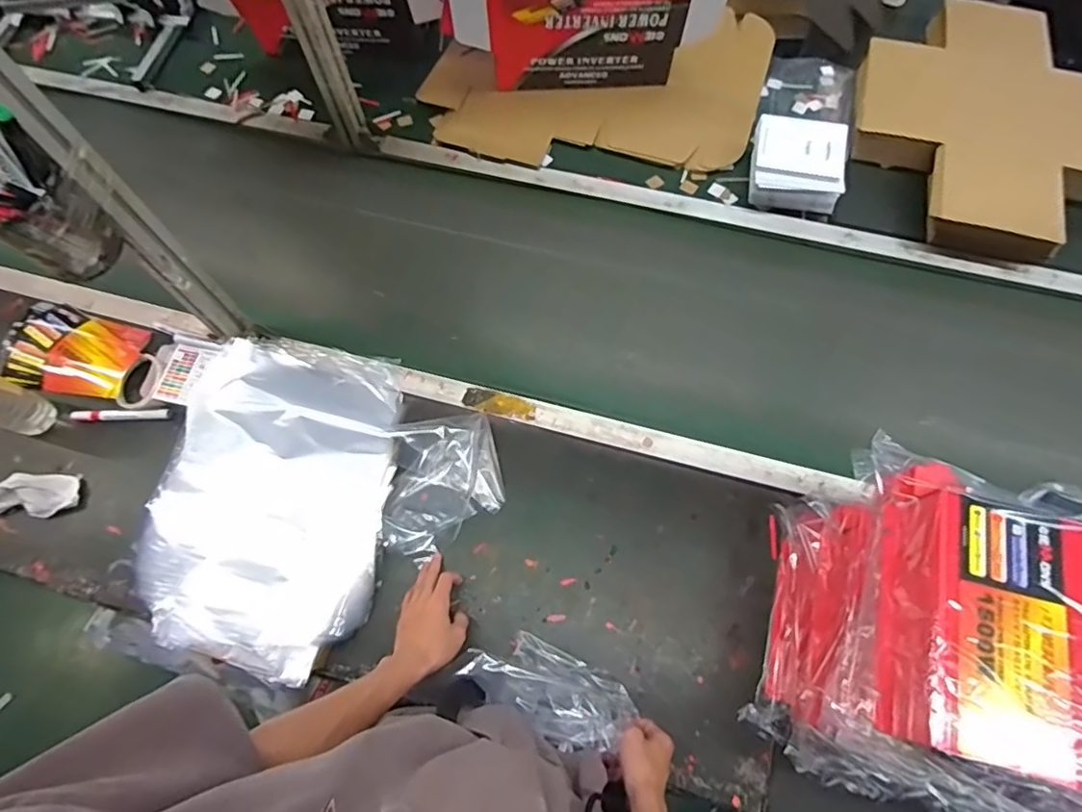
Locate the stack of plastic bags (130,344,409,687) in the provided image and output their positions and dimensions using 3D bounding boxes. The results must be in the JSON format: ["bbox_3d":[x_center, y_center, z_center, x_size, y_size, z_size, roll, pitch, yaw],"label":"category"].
[{"bbox_3d":[-0.365,0.119,0.807,0.306,0.044,0.461,4,67,3],"label":"stack of plastic bags"}]

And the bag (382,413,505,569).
[{"bbox_3d":[-0.139,0.105,0.795,0.163,0.075,0.178,-5,67,-1],"label":"bag"}]

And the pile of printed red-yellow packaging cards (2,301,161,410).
[{"bbox_3d":[-0.698,-0.077,0.888,0.263,0.018,0.137,17,68,8],"label":"pile of printed red-yellow packaging cards"}]

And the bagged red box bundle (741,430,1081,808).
[{"bbox_3d":[0.371,0.237,0.605,0.171,0.331,0.287,14,68,7],"label":"bagged red box bundle"}]

